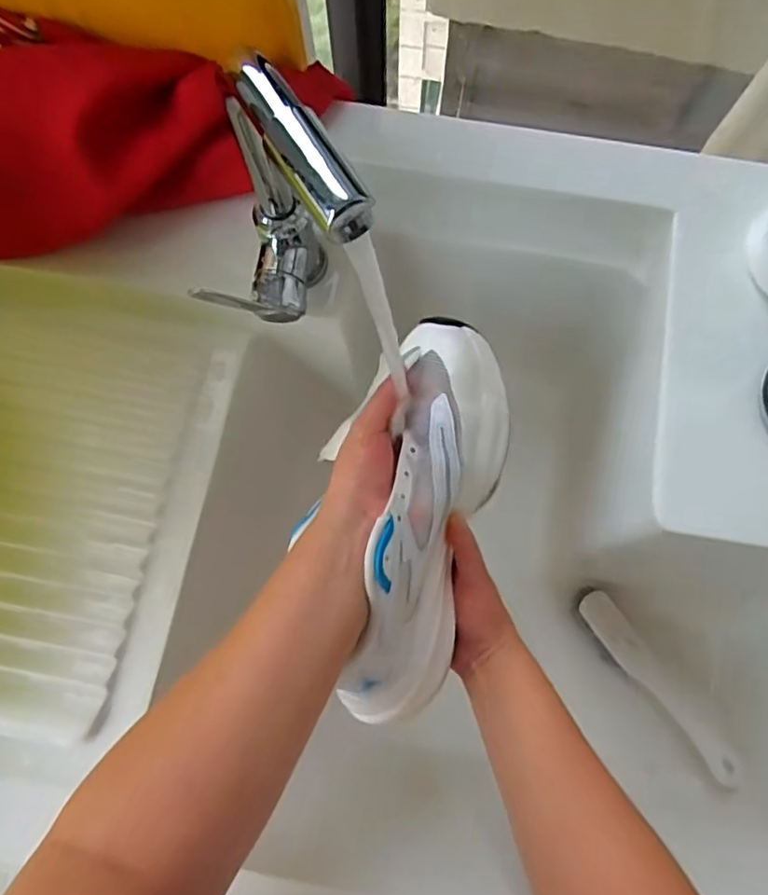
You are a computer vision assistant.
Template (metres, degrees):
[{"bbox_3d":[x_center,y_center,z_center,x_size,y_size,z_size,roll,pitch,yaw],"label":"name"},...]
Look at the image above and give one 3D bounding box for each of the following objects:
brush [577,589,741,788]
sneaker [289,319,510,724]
[{"bbox_3d":[0.264,0.232,0.600,0.035,0.024,0.201,-34,67,-7],"label":"brush"},{"bbox_3d":[0.020,0.050,0.411,0.107,0.087,0.284,11,87,3],"label":"sneaker"}]

